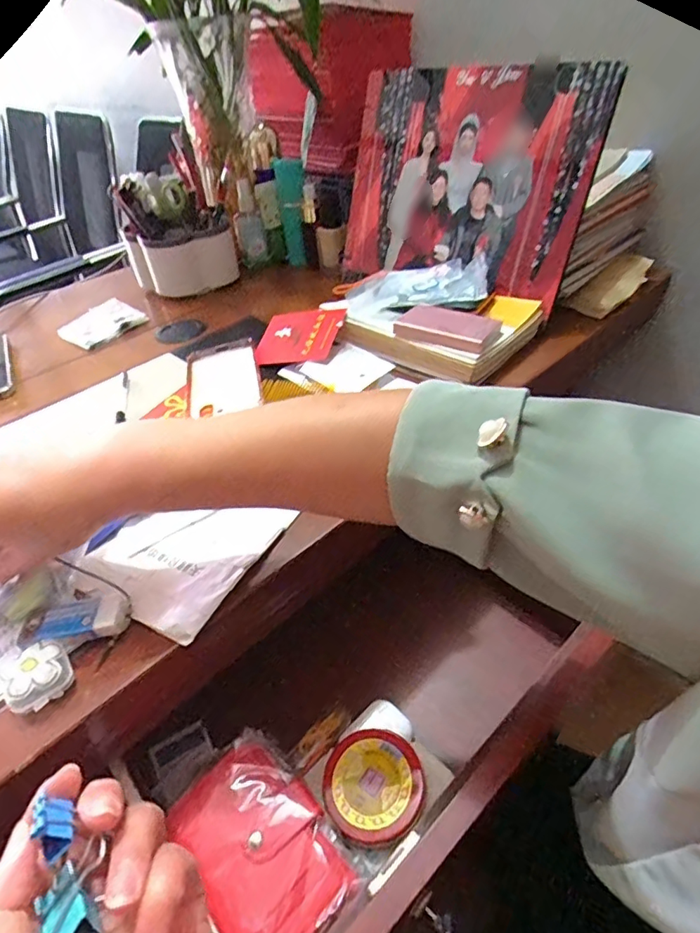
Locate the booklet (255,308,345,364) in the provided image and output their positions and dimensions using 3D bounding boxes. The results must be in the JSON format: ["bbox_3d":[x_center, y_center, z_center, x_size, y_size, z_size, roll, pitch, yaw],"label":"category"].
[{"bbox_3d":[-0.056,-0.145,0.568,0.097,0.006,0.079,4,59,29],"label":"booklet"}]

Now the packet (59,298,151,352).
[{"bbox_3d":[-0.322,-0.186,0.674,0.074,0.020,0.092,22,47,30],"label":"packet"}]

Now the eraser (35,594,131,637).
[{"bbox_3d":[-0.166,0.096,0.322,0.051,0.010,0.023,-9,40,-3],"label":"eraser"}]

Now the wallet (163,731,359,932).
[{"bbox_3d":[-0.057,0.234,0.324,0.080,0.014,0.111,-35,47,-30],"label":"wallet"}]

